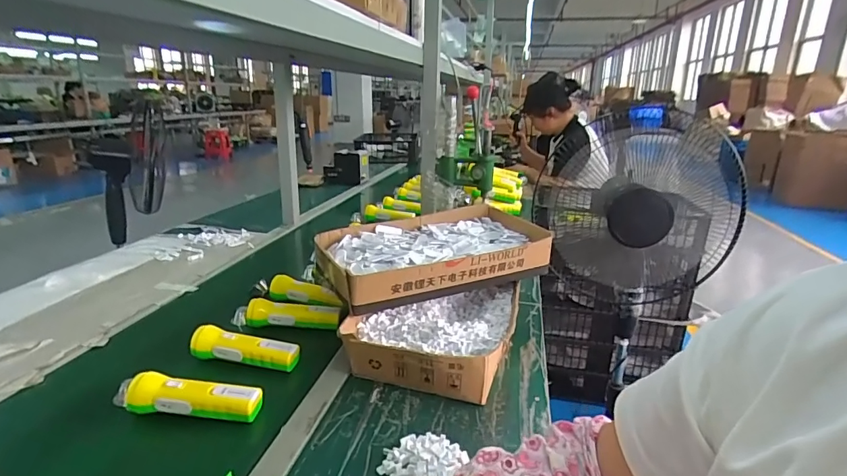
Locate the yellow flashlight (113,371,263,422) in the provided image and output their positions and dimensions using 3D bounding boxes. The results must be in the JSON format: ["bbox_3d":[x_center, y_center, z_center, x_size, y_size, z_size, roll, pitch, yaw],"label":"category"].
[{"bbox_3d":[-0.325,0.219,0.604,0.211,0.053,0.043,4,19,6],"label":"yellow flashlight"}]

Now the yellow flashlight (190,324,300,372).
[{"bbox_3d":[-0.281,0.174,0.713,0.172,0.046,0.044,4,19,5],"label":"yellow flashlight"}]

